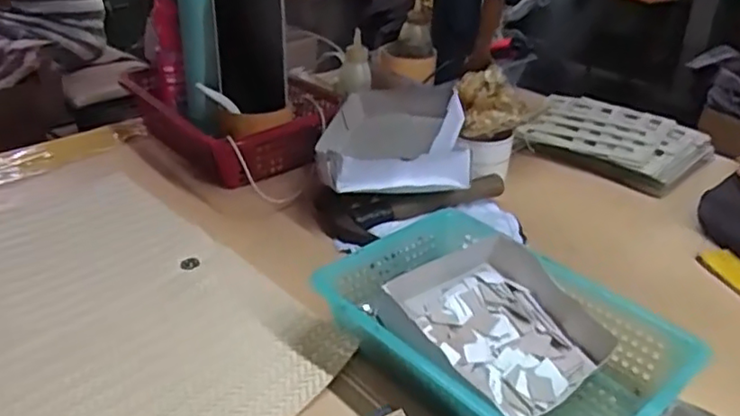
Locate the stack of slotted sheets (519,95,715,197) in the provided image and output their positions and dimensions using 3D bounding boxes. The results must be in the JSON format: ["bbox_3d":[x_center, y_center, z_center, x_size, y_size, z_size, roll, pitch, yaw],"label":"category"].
[{"bbox_3d":[0.305,-0.087,0.831,0.218,0.040,0.181,24,35,32],"label":"stack of slotted sheets"}]

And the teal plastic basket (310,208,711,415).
[{"bbox_3d":[0.096,0.096,0.488,0.172,0.055,0.247,-22,38,-38],"label":"teal plastic basket"}]

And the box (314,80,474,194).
[{"bbox_3d":[0.023,-0.075,0.693,0.156,0.059,0.194,0,32,-2],"label":"box"}]

